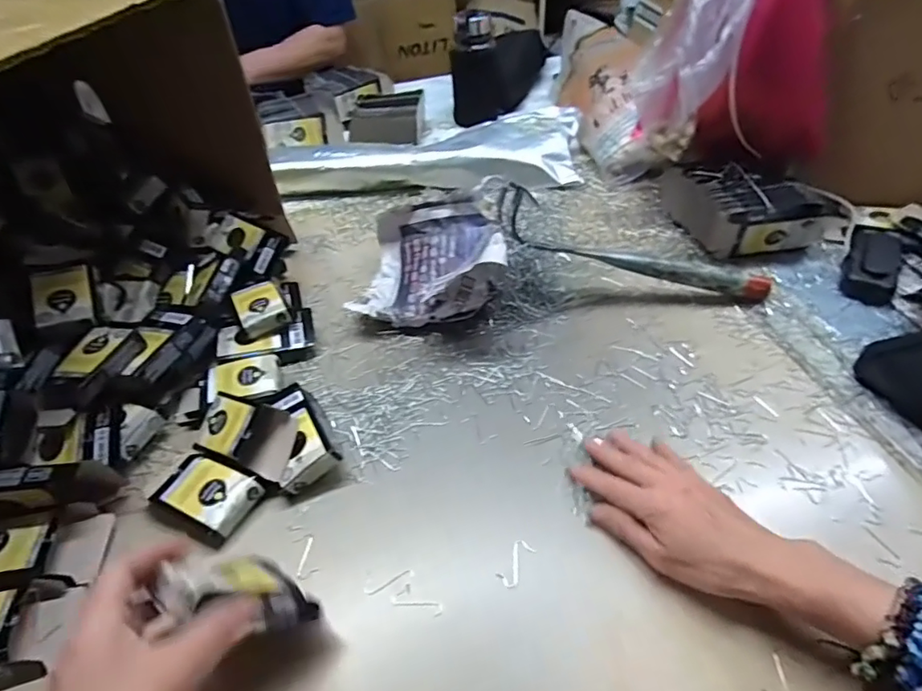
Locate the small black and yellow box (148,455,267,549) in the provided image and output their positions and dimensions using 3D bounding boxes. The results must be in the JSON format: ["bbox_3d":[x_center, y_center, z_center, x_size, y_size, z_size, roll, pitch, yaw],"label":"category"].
[{"bbox_3d":[-0.209,0.125,0.438,0.075,0.022,0.058,18,49,23],"label":"small black and yellow box"}]

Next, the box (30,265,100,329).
[{"bbox_3d":[-0.371,-0.045,0.499,0.047,0.012,0.058,-11,73,-30],"label":"box"}]

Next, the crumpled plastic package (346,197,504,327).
[{"bbox_3d":[-0.031,-0.094,0.610,0.168,0.074,0.173,-2,45,5],"label":"crumpled plastic package"}]

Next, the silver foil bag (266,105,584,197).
[{"bbox_3d":[-0.052,-0.295,0.818,0.463,0.060,0.131,-2,45,4],"label":"silver foil bag"}]

